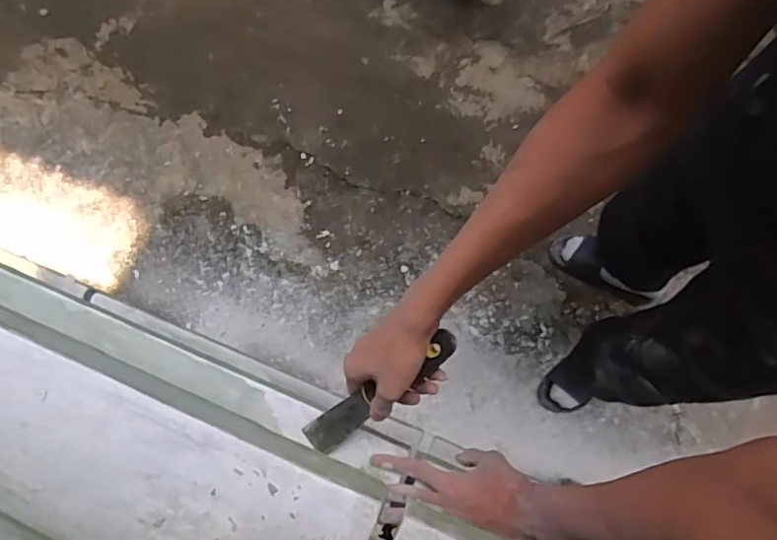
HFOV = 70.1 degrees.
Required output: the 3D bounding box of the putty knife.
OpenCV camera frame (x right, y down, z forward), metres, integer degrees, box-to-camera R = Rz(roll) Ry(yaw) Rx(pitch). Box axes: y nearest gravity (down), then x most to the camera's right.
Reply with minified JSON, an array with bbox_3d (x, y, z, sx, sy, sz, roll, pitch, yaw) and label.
[{"bbox_3d":[-0.010,0.126,0.557,0.194,0.017,0.036,-38,78,21],"label":"putty knife"}]

